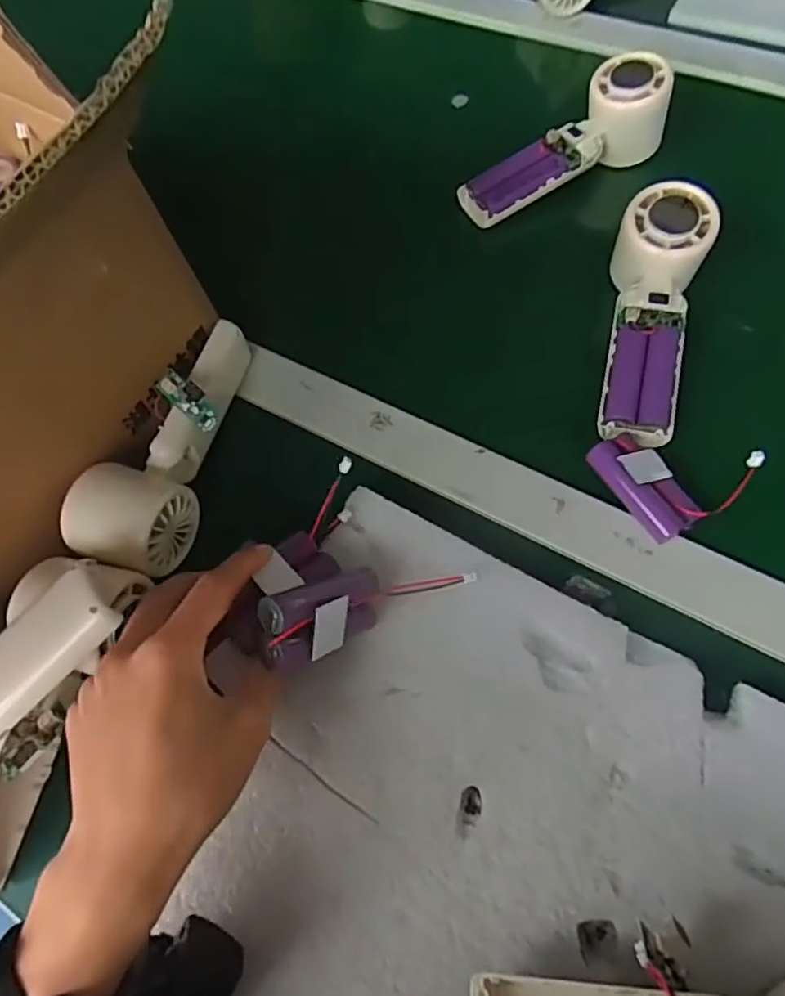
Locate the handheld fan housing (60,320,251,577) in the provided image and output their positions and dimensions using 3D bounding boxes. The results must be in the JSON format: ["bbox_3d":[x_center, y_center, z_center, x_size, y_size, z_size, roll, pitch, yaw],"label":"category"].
[{"bbox_3d":[-0.136,-0.036,0.378,0.055,0.051,0.164,13,68,12],"label":"handheld fan housing"}]

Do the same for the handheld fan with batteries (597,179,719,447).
[{"bbox_3d":[0.162,-0.115,0.383,0.053,0.054,0.158,10,68,8],"label":"handheld fan with batteries"}]

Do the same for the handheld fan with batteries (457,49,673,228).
[{"bbox_3d":[0.128,-0.262,0.471,0.162,0.050,0.051,-31,68,4],"label":"handheld fan with batteries"}]

